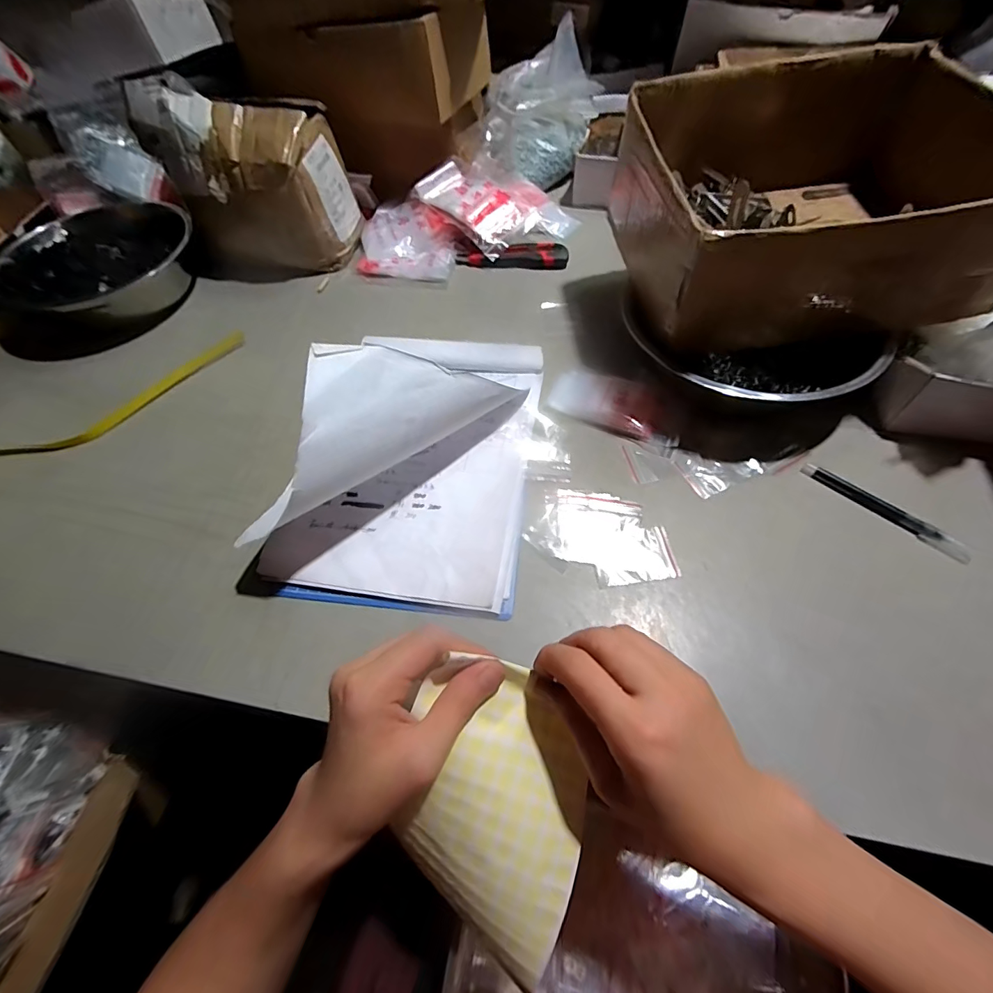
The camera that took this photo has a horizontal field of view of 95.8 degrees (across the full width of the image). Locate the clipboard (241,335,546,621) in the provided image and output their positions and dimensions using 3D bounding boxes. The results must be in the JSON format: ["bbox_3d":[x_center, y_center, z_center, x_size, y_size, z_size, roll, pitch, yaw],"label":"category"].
[{"bbox_3d":[-0.081,-0.074,0.399,0.222,0.141,0.305,6,59,7],"label":"clipboard"}]

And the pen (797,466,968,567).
[{"bbox_3d":[0.346,0.009,0.401,0.018,0.007,0.137,-41,65,-19],"label":"pen"}]

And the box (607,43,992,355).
[{"bbox_3d":[0.284,-0.278,0.425,0.296,0.131,0.251,-6,57,0],"label":"box"}]

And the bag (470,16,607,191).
[{"bbox_3d":[0.065,-0.598,0.705,0.183,0.130,0.206,2,59,5],"label":"bag"}]

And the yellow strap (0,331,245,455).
[{"bbox_3d":[-0.440,-0.108,0.518,0.317,0.013,0.066,-34,63,-16],"label":"yellow strap"}]

